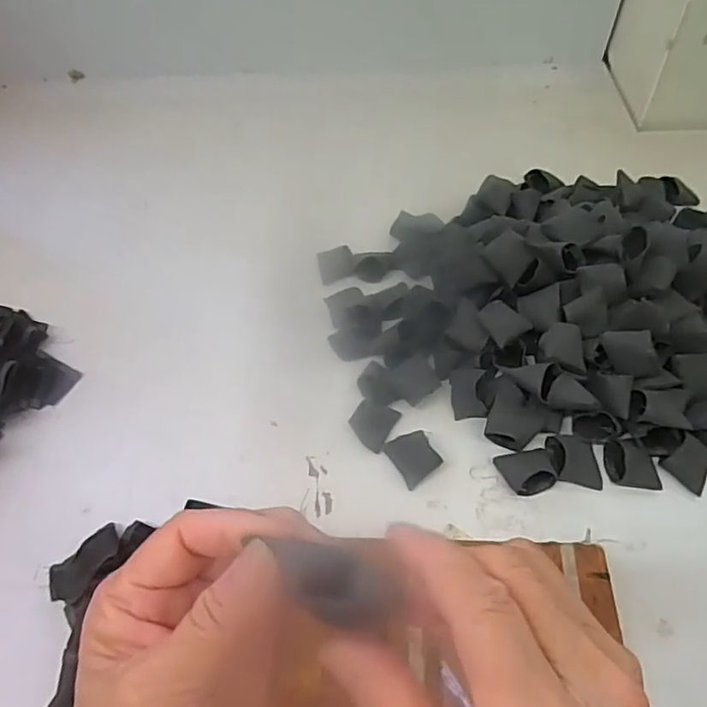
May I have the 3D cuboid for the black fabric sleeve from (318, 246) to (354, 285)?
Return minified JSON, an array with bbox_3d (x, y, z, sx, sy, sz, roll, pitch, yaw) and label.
[{"bbox_3d":[-0.018,-0.091,0.573,0.034,0.013,0.039,-11,56,-4],"label":"black fabric sleeve"}]

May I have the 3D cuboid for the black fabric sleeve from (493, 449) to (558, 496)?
[{"bbox_3d":[0.136,0.089,0.434,0.041,0.026,0.035,-13,56,-6],"label":"black fabric sleeve"}]

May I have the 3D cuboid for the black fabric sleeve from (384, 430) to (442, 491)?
[{"bbox_3d":[0.048,0.083,0.452,0.034,0.008,0.040,-28,59,-15],"label":"black fabric sleeve"}]

